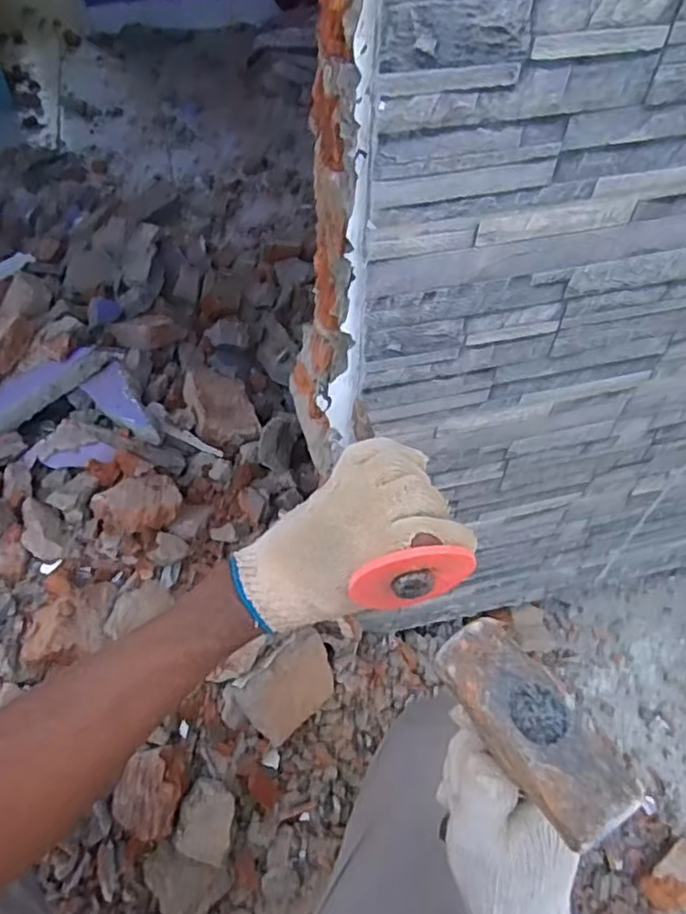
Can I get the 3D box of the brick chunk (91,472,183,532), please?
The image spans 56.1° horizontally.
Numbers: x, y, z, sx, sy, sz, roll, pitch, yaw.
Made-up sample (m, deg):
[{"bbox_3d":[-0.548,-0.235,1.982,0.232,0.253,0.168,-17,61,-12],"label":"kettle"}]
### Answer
[{"bbox_3d":[-0.256,0.056,0.809,0.099,0.042,0.075,-36,62,-24],"label":"brick chunk"}]

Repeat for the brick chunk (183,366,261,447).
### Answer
[{"bbox_3d":[-0.186,-0.084,0.983,0.090,0.038,0.134,-14,55,-11],"label":"brick chunk"}]

